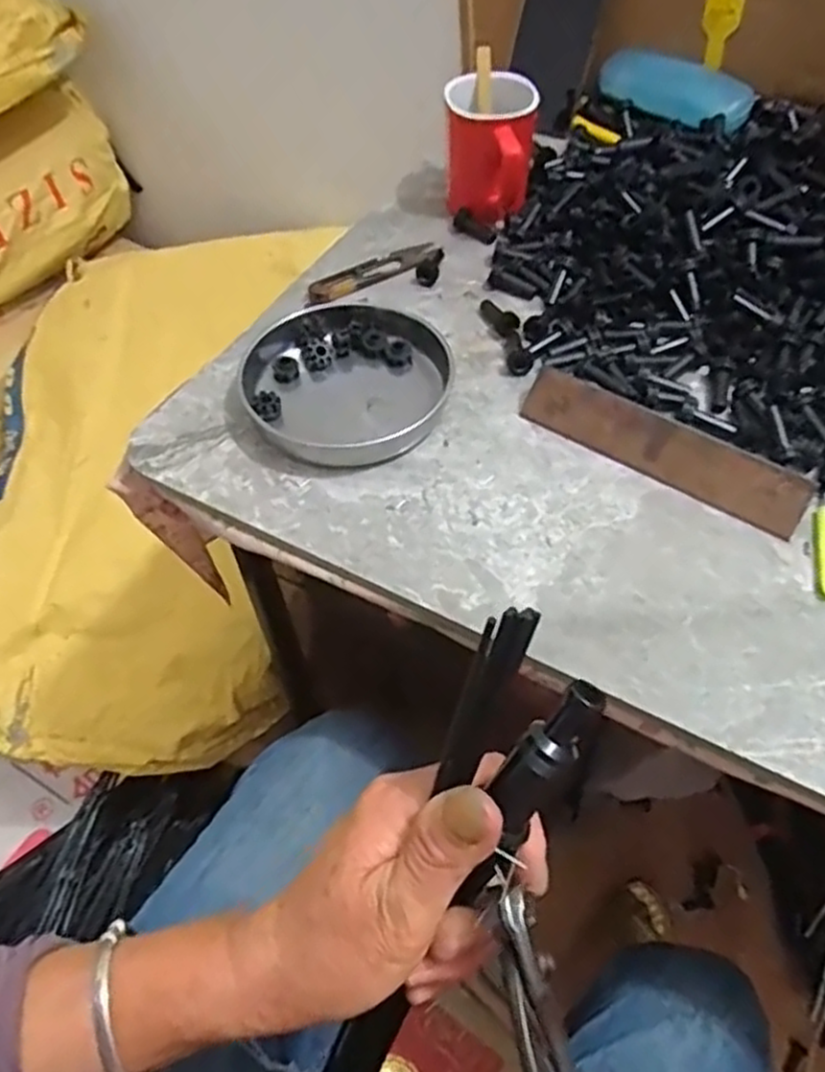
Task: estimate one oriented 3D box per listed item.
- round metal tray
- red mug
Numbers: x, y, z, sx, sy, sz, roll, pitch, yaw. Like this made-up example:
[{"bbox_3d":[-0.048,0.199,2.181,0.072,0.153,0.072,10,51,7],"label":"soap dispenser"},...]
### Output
[{"bbox_3d":[-0.044,-0.113,0.508,0.135,0.026,0.151,-14,55,-8],"label":"round metal tray"},{"bbox_3d":[0.063,-0.320,0.614,0.075,0.083,0.116,4,54,4],"label":"red mug"}]

